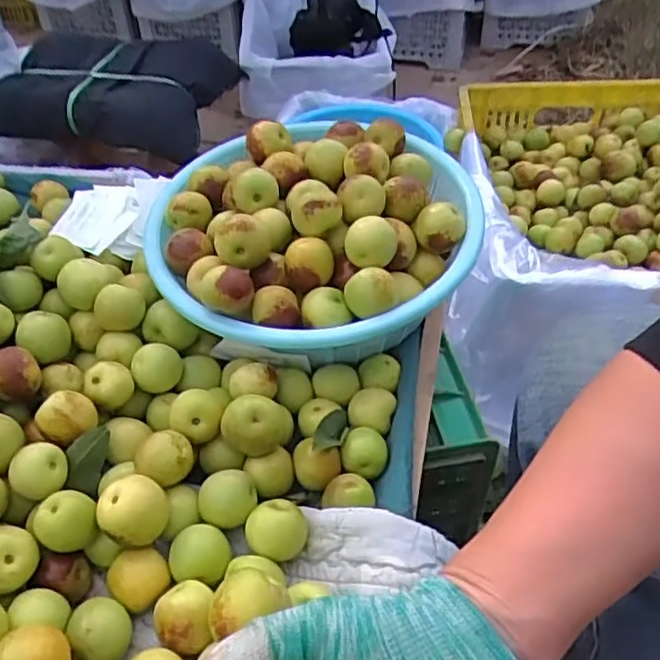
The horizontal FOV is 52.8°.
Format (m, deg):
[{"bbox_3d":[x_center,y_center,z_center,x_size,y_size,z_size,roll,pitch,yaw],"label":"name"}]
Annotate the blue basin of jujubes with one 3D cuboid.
[{"bbox_3d":[-0.015,-0.083,0.552,0.258,0.094,0.251,0,44,0],"label":"blue basin of jujubes"}]

